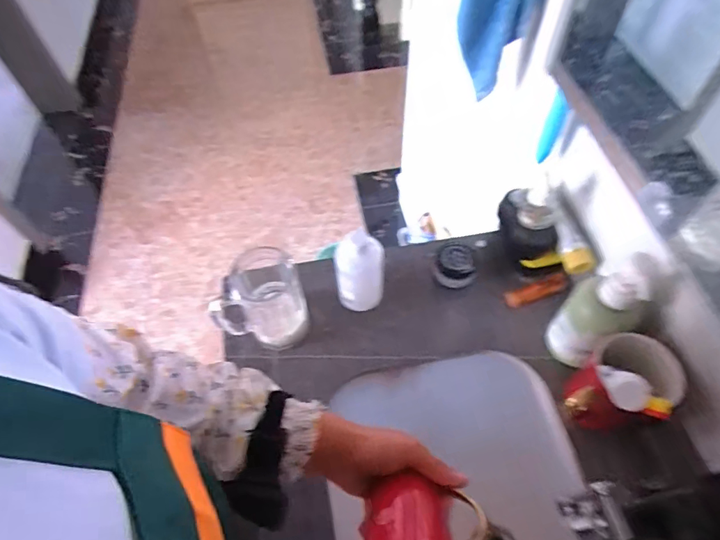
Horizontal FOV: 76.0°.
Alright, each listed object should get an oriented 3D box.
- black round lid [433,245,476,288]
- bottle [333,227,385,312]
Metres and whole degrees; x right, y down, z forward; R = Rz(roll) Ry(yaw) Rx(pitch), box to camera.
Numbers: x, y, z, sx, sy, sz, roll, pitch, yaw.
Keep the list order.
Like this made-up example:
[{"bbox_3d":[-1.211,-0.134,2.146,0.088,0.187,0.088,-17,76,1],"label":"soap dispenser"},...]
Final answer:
[{"bbox_3d":[0.135,-0.005,0.644,0.054,0.025,0.059,-2,56,2],"label":"black round lid"},{"bbox_3d":[0.000,0.001,0.592,0.062,0.125,0.047,-2,56,2],"label":"bottle"}]

